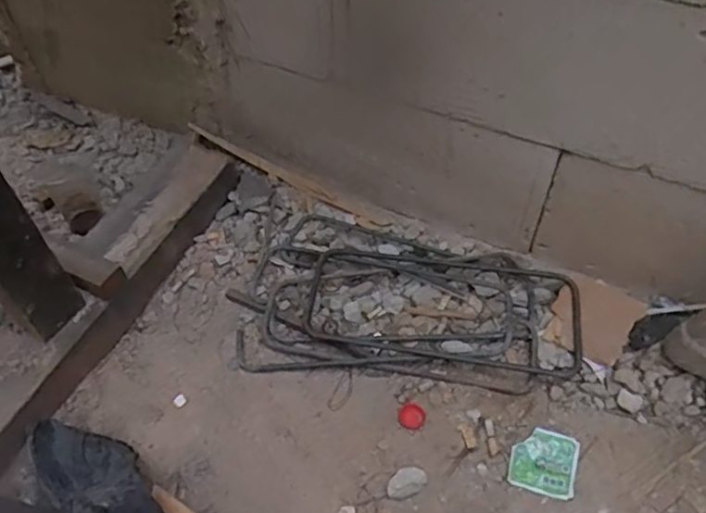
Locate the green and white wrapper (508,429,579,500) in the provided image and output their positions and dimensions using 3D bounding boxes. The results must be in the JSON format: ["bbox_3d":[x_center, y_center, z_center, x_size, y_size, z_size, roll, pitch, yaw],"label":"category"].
[{"bbox_3d":[0.218,0.234,0.689,0.072,0.010,0.068,13,52,12],"label":"green and white wrapper"}]

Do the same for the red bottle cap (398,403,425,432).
[{"bbox_3d":[0.071,0.191,0.724,0.031,0.008,0.033,-1,50,1],"label":"red bottle cap"}]

